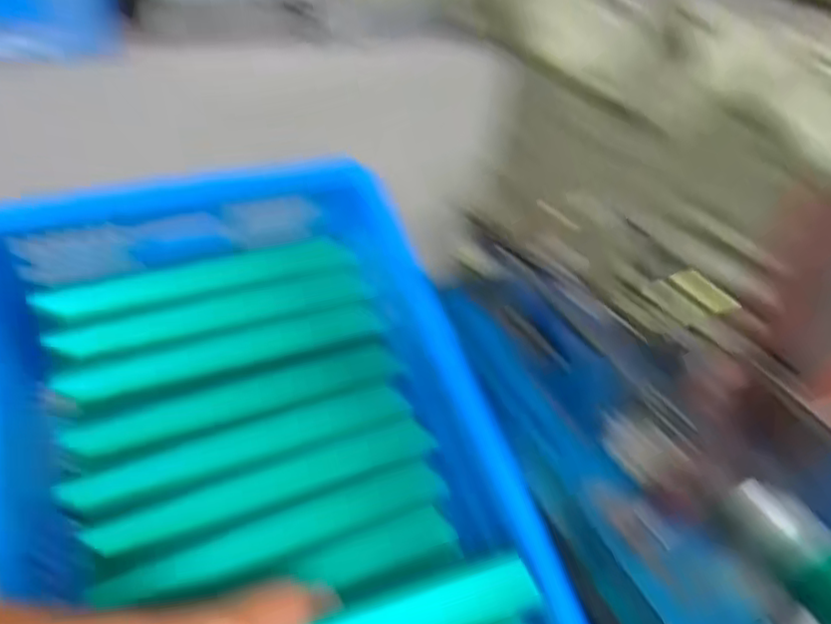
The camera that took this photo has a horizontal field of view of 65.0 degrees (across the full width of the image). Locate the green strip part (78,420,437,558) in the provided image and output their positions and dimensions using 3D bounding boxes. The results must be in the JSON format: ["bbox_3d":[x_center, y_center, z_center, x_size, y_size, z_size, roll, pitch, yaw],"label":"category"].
[{"bbox_3d":[-0.156,0.187,0.719,0.369,0.011,0.043,-13,63,-21],"label":"green strip part"}]

